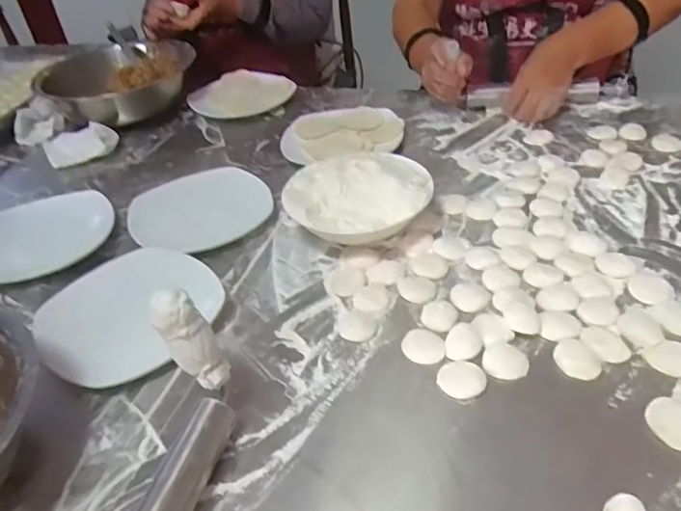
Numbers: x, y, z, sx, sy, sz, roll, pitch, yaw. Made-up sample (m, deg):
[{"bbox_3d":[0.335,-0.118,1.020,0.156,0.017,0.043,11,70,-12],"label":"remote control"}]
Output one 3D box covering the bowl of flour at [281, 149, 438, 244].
[{"bbox_3d":[0.021,-0.058,0.669,0.163,0.068,0.140,3,40,13],"label":"bowl of flour"}]

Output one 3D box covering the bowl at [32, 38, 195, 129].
[{"bbox_3d":[-0.373,-0.297,1.002,0.177,0.114,0.230,10,42,21],"label":"bowl"}]

